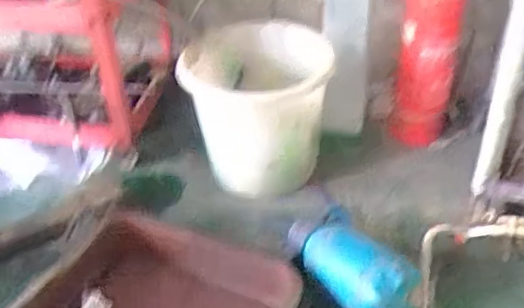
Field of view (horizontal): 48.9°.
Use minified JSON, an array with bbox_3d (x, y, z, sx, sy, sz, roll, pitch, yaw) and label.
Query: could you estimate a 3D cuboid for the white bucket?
[{"bbox_3d":[-0.006,-0.113,1.385,0.322,0.312,0.331,3,37,8],"label":"white bucket"}]

